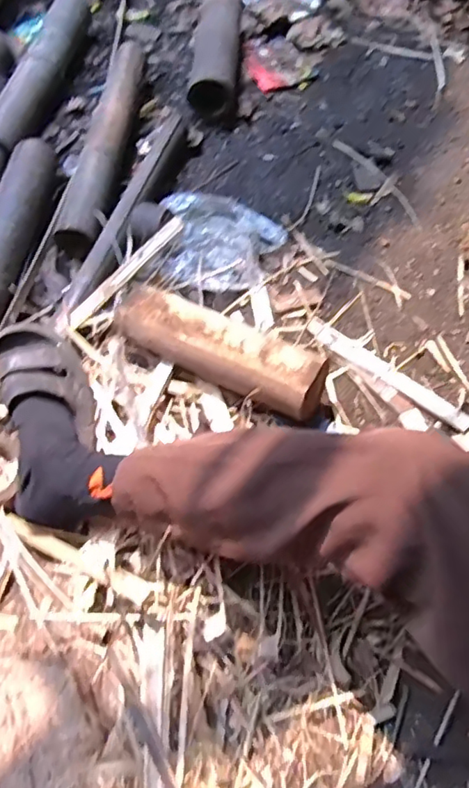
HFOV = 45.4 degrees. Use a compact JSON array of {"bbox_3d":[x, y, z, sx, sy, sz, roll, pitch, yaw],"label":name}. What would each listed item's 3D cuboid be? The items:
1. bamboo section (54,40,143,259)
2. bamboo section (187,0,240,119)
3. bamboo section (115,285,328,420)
[{"bbox_3d":[-0.217,-0.449,0.980,0.080,0.064,0.487,4,61,9],"label":"bamboo section"},{"bbox_3d":[-0.034,-0.676,1.092,0.085,0.073,0.360,0,60,7],"label":"bamboo section"},{"bbox_3d":[-0.022,-0.057,0.736,0.294,0.067,0.090,29,67,21],"label":"bamboo section"}]

